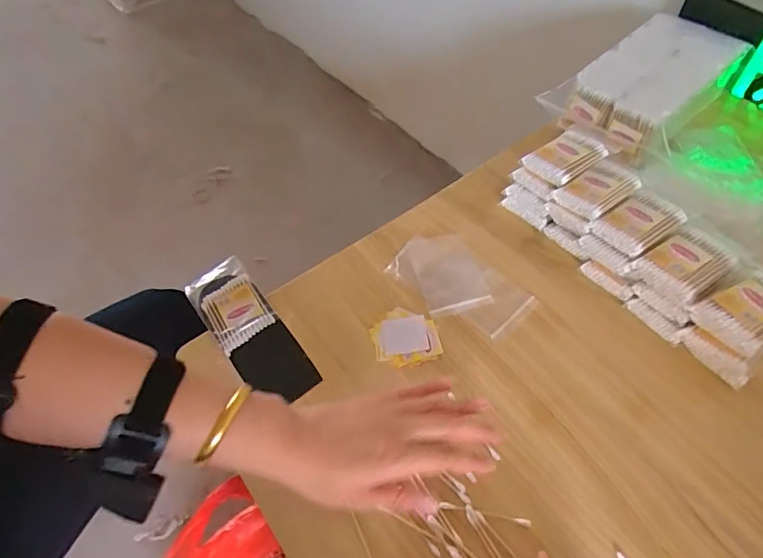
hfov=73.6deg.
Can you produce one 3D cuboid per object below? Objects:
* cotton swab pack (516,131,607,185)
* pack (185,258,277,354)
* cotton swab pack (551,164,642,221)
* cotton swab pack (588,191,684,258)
[{"bbox_3d":[0.202,-0.134,0.554,0.078,0.015,0.059,-27,58,-16],"label":"cotton swab pack"},{"bbox_3d":[-0.159,0.025,0.536,0.064,0.015,0.100,-32,58,-18],"label":"pack"},{"bbox_3d":[0.224,-0.091,0.526,0.069,0.019,0.053,-27,58,-16],"label":"cotton swab pack"},{"bbox_3d":[0.251,-0.054,0.497,0.069,0.015,0.052,-27,58,-16],"label":"cotton swab pack"}]

